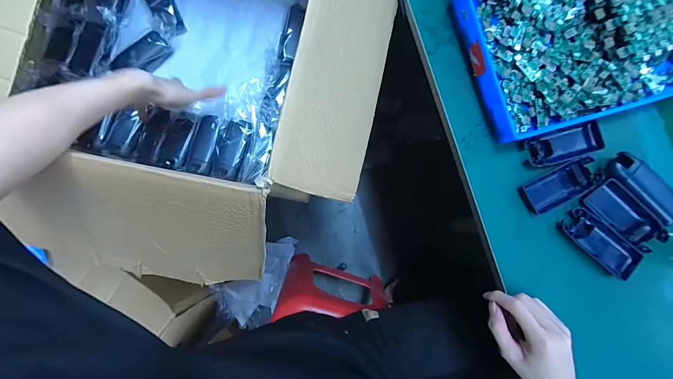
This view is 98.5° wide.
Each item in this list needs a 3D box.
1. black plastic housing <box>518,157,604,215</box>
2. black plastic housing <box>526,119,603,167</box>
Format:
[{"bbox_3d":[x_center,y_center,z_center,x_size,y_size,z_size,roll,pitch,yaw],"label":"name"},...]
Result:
[{"bbox_3d":[0.292,-0.005,0.380,0.100,0.013,0.043,-26,86,-5],"label":"black plastic housing"},{"bbox_3d":[0.302,-0.059,0.389,0.097,0.020,0.041,-17,85,-4],"label":"black plastic housing"}]

